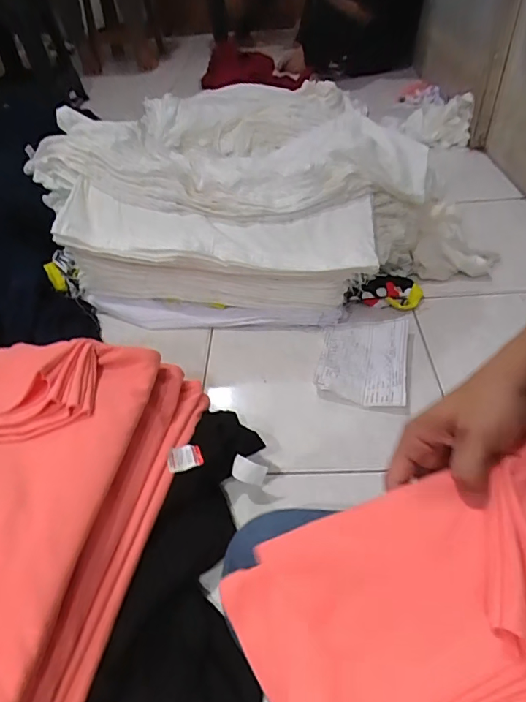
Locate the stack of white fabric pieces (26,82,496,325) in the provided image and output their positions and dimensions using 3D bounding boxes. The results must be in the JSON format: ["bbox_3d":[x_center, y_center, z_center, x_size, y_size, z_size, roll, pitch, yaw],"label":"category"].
[{"bbox_3d":[0.005,-0.274,0.933,0.882,0.308,0.383,0,44,6],"label":"stack of white fabric pieces"}]

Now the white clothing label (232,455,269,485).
[{"bbox_3d":[-0.019,0.158,0.603,0.045,0.008,0.030,20,90,4],"label":"white clothing label"}]

